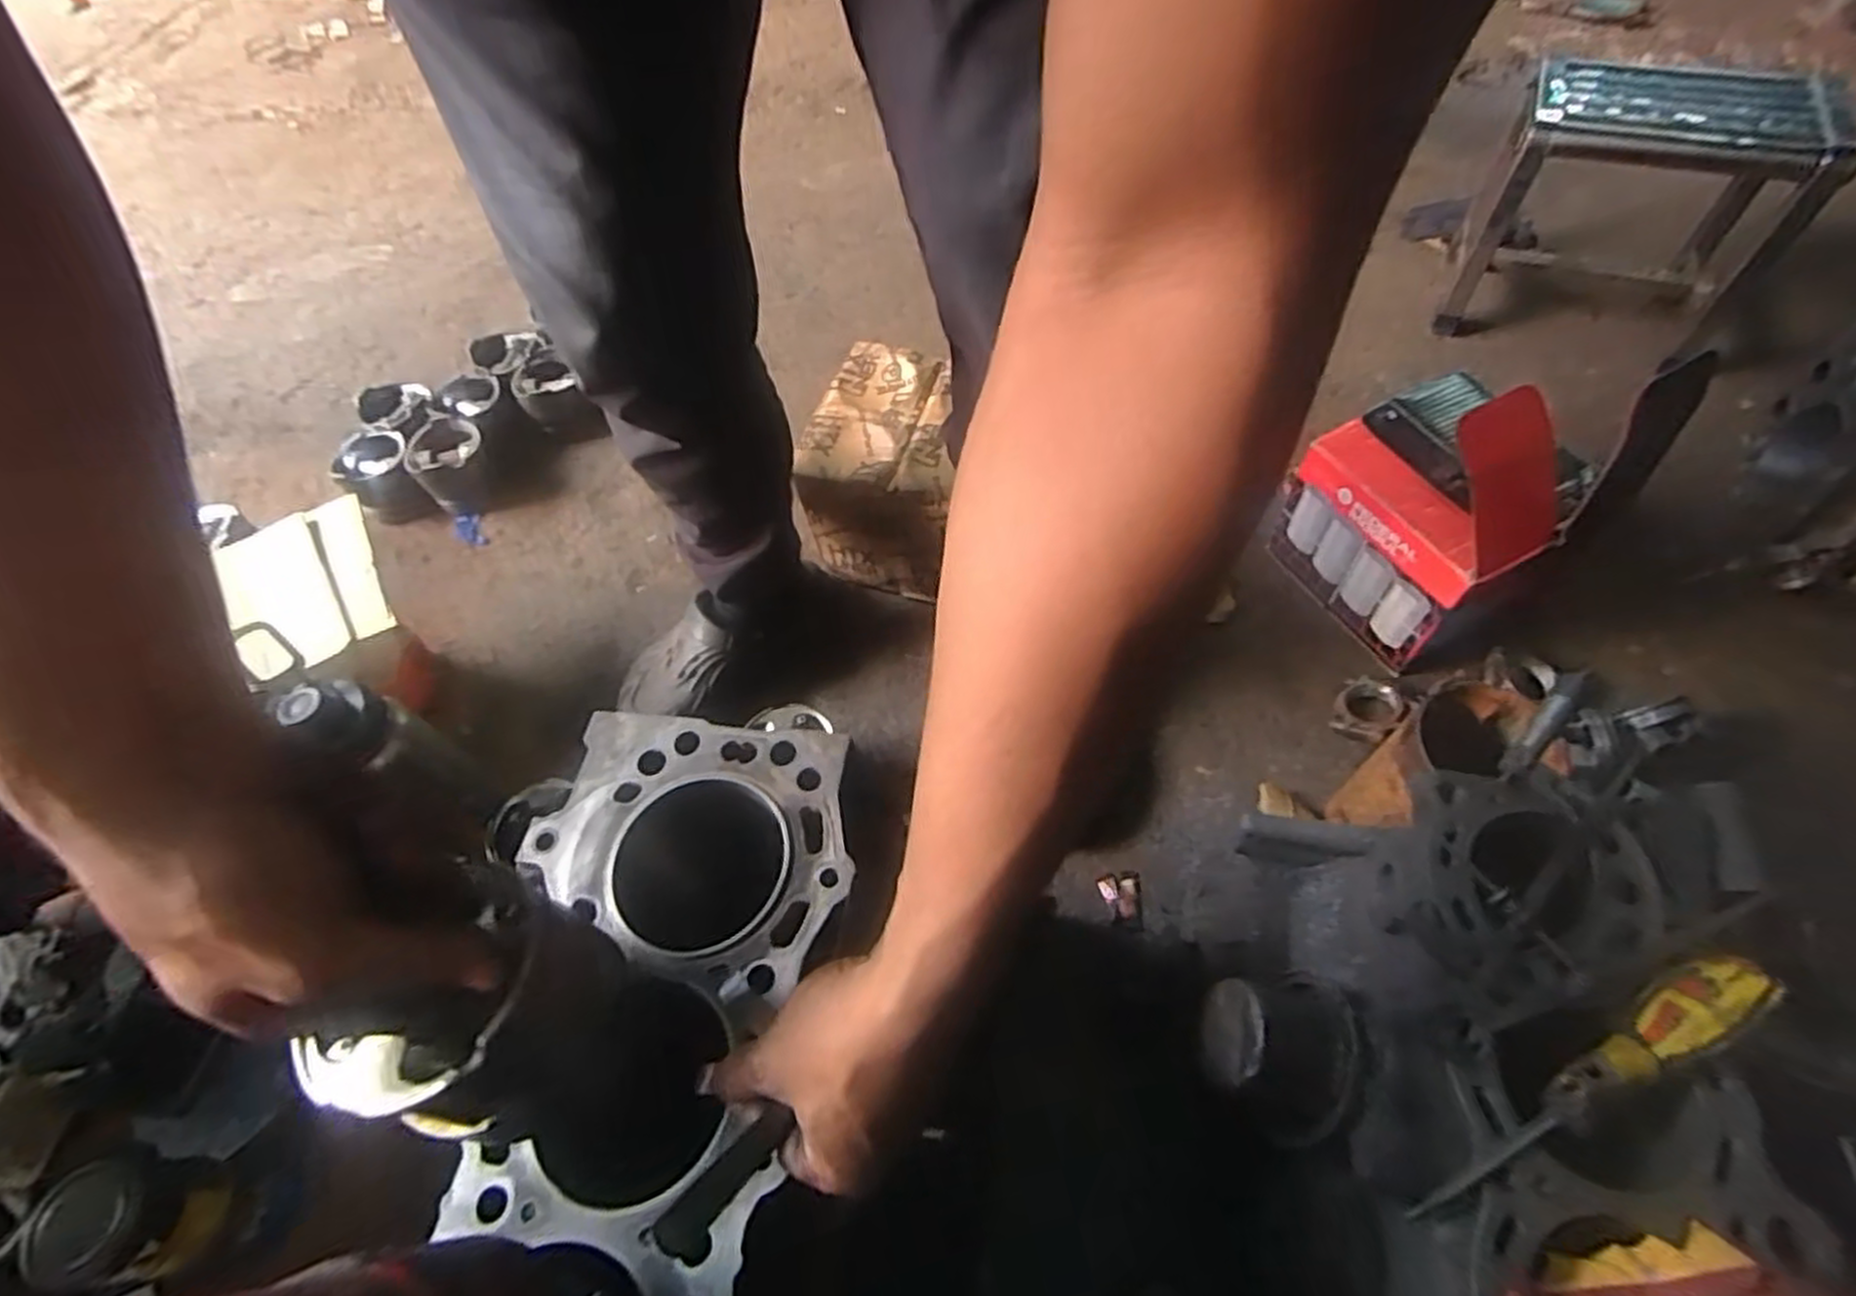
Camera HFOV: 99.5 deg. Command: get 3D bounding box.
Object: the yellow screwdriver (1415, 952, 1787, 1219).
[{"bbox_3d":[0.299,0.194,0.354,0.187,0.028,0.026,-24,59,-10],"label":"yellow screwdriver"}]

